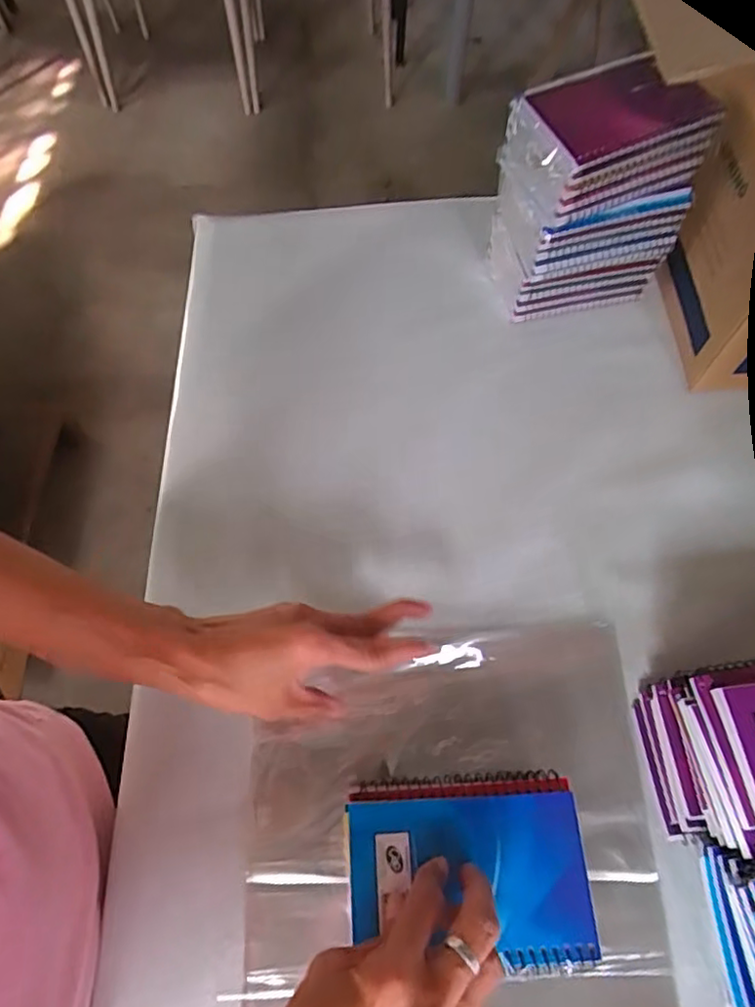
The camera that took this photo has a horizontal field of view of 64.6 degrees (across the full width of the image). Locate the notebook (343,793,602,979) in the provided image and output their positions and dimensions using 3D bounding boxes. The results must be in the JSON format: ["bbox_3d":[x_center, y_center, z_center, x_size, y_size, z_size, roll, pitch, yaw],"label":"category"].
[{"bbox_3d":[0.050,0.209,0.329,0.130,0.005,0.082,-3,64,-2],"label":"notebook"}]

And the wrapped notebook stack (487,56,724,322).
[{"bbox_3d":[0.187,-0.264,0.546,0.151,0.200,0.092,-14,65,-7],"label":"wrapped notebook stack"}]

